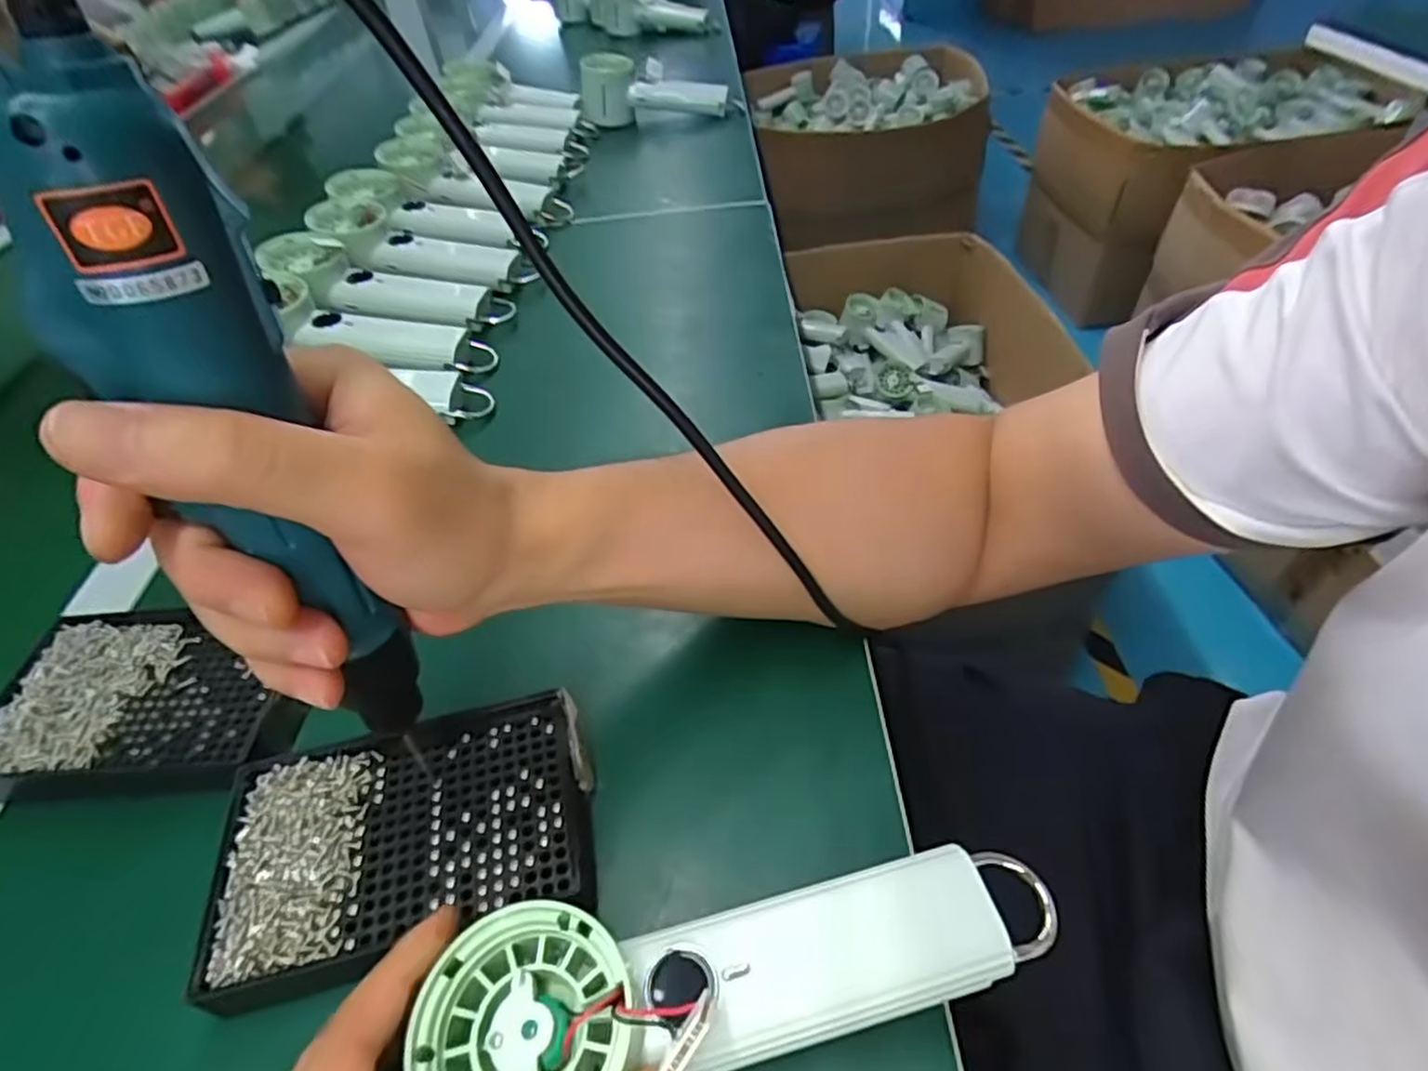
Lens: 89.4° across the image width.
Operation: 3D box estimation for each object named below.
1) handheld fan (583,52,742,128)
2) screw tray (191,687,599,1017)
[{"bbox_3d":[-0.064,-0.535,0.868,0.191,0.056,0.078,-6,46,0],"label":"handheld fan"},{"bbox_3d":[-0.119,0.115,0.282,0.140,0.014,0.093,-11,48,-8],"label":"screw tray"}]

